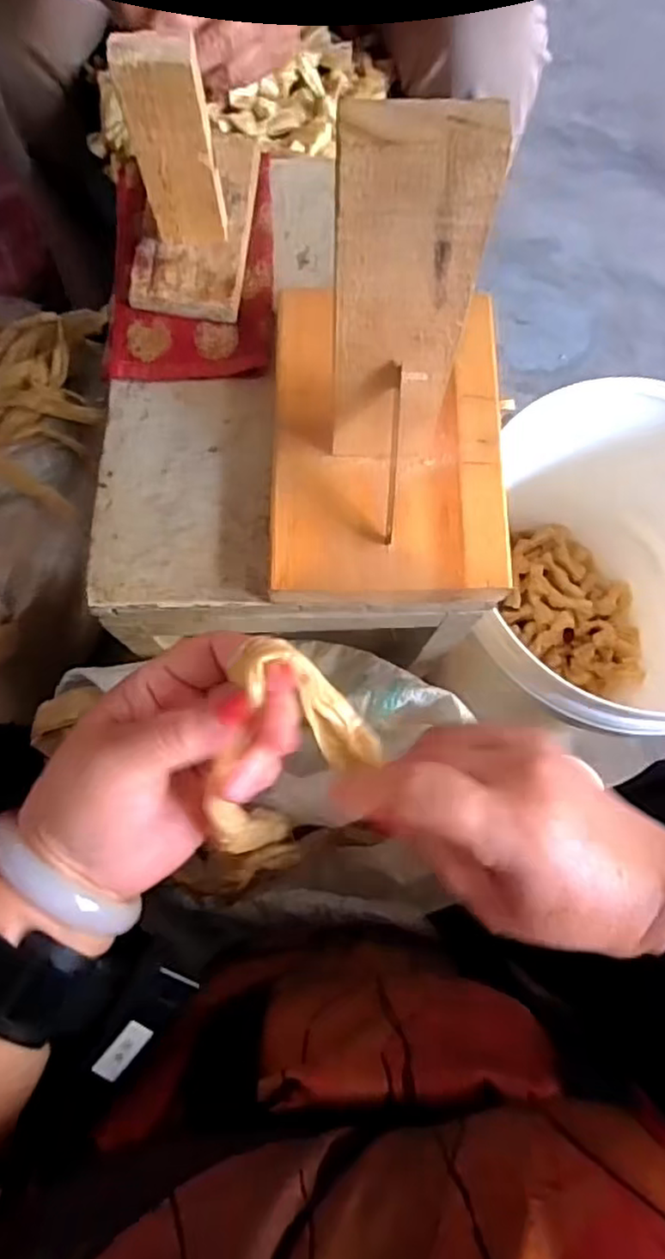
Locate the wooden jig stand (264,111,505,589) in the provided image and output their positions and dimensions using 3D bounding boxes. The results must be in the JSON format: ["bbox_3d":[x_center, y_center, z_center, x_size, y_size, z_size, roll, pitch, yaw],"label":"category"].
[{"bbox_3d":[0.033,-0.128,0.304,0.133,0.196,0.169,0,75,1],"label":"wooden jig stand"}]

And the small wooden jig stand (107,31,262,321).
[{"bbox_3d":[-0.095,-0.295,0.398,0.073,0.126,0.139,5,75,2],"label":"small wooden jig stand"}]

